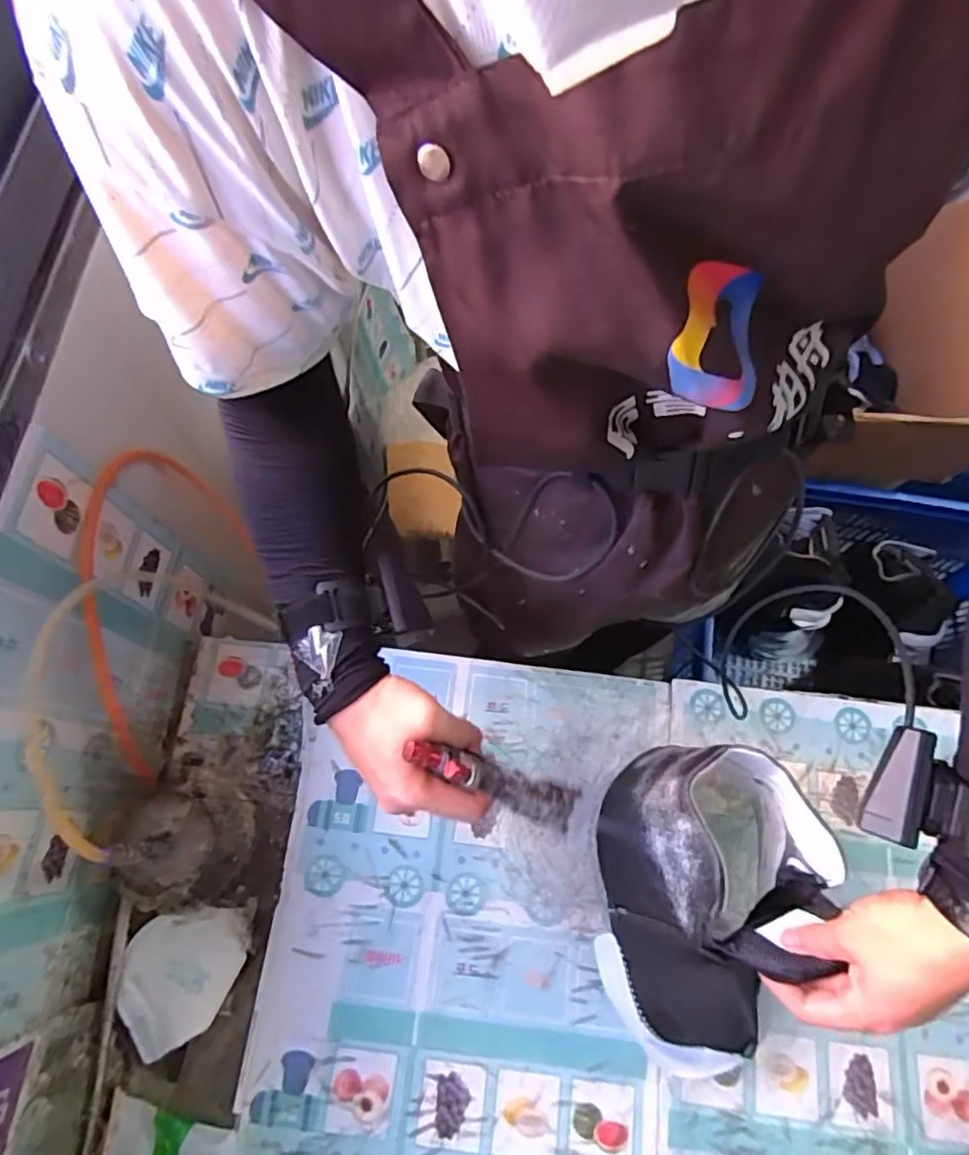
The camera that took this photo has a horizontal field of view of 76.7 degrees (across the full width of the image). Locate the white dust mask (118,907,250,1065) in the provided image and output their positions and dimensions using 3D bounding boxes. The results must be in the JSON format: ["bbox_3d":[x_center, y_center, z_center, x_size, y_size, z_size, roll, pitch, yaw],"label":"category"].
[{"bbox_3d":[-0.295,0.391,0.597,0.106,0.024,0.127,6,74,0],"label":"white dust mask"}]

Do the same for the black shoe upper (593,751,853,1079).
[{"bbox_3d":[0.195,0.287,0.513,0.170,0.154,0.274,1,74,-1],"label":"black shoe upper"}]

